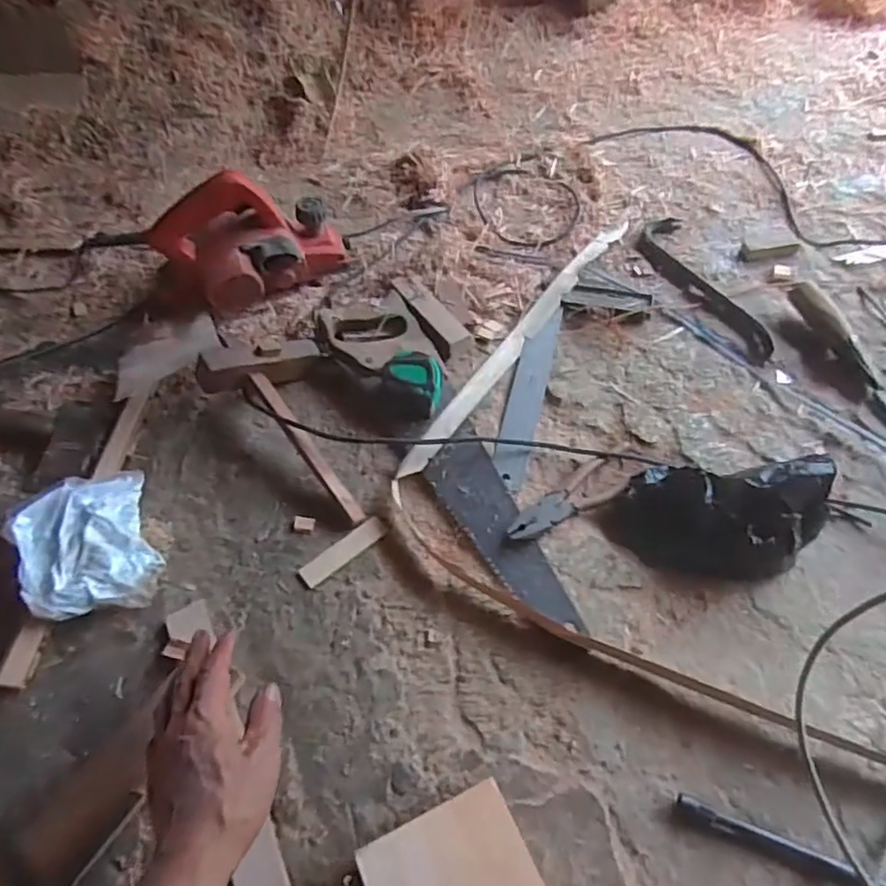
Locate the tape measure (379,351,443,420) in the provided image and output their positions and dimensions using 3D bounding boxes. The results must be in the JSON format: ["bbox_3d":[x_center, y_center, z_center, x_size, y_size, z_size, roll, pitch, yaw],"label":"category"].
[{"bbox_3d":[-0.040,-0.071,0.733,0.077,0.035,0.073,7,54,9],"label":"tape measure"}]

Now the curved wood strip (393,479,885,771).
[{"bbox_3d":[0.209,0.198,0.567,0.640,0.028,0.067,25,50,19],"label":"curved wood strip"}]

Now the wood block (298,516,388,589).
[{"bbox_3d":[-0.102,0.111,0.640,0.100,0.004,0.025,-34,59,-20],"label":"wood block"}]

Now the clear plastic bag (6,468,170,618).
[{"bbox_3d":[-0.366,0.102,0.636,0.124,0.037,0.171,-24,56,-14],"label":"clear plastic bag"}]

